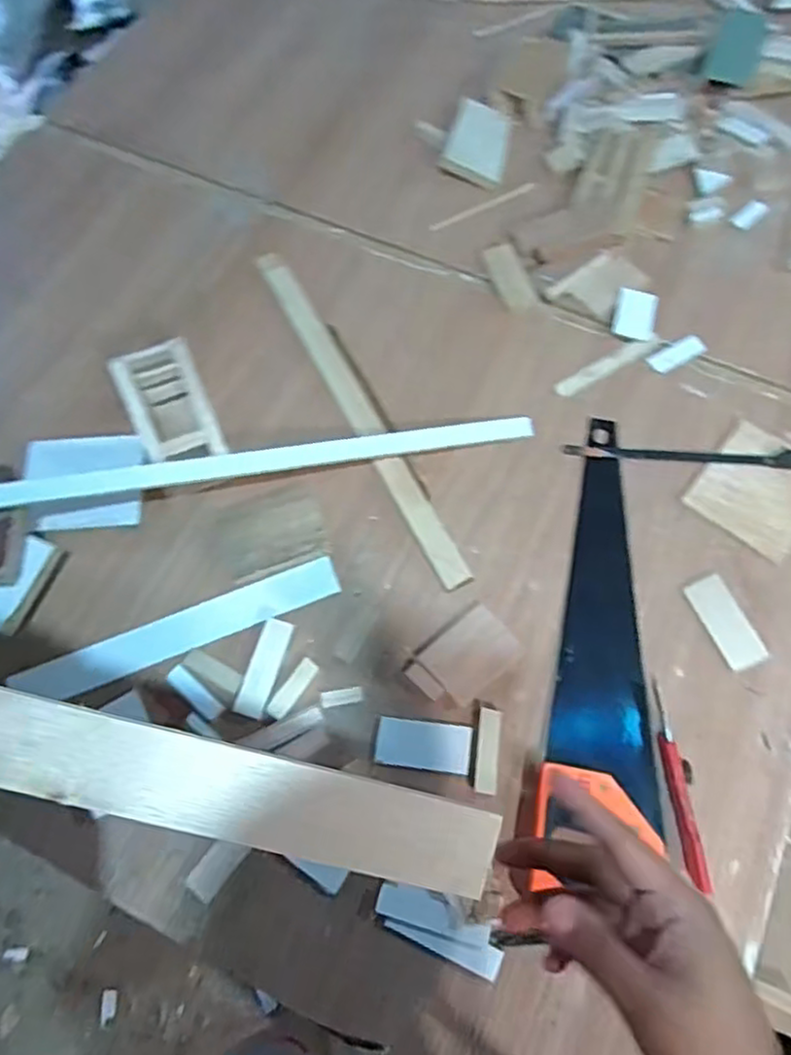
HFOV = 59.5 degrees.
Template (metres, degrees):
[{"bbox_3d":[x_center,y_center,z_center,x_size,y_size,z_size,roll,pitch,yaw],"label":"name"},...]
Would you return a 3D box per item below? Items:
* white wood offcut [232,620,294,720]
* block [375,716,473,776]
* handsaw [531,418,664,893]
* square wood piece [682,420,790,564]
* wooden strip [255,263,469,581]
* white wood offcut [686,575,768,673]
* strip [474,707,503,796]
[{"bbox_3d":[-0.128,0.137,0.677,0.031,0.016,0.094,17,71,8],"label":"white wood offcut"},{"bbox_3d":[0.027,0.206,0.657,0.087,0.006,0.044,7,67,2],"label":"block"},{"bbox_3d":[0.209,0.098,0.695,0.105,0.026,0.471,7,65,5],"label":"handsaw"},{"bbox_3d":[0.401,-0.044,0.761,0.114,0.012,0.131,38,72,14],"label":"square wood piece"},{"bbox_3d":[-0.050,-0.145,0.796,0.034,0.012,0.495,-25,70,-11],"label":"wooden strip"},{"bbox_3d":[0.336,0.096,0.701,0.045,0.005,0.093,-21,69,-9],"label":"white wood offcut"},{"bbox_3d":[0.088,0.210,0.651,0.021,0.008,0.076,8,67,3],"label":"strip"}]

